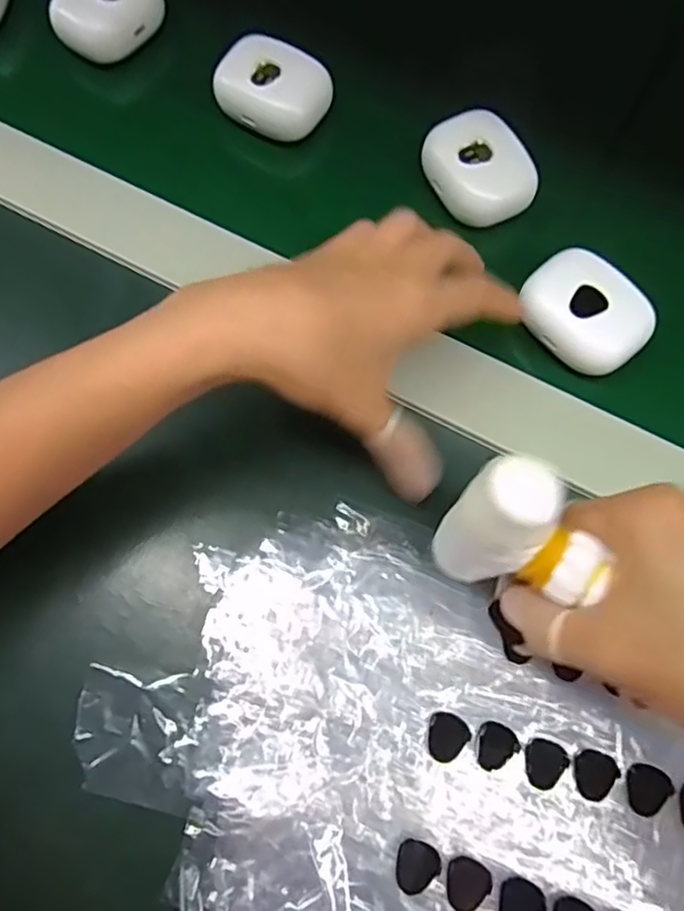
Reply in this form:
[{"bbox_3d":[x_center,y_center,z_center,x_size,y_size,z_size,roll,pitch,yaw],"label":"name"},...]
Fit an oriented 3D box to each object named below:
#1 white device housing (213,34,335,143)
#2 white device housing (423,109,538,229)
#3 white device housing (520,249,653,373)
[{"bbox_3d":[-0.037,-0.196,0.353,0.053,0.023,0.044,33,73,10],"label":"white device housing"},{"bbox_3d":[0.069,-0.146,0.336,0.045,0.021,0.053,-23,72,-9],"label":"white device housing"},{"bbox_3d":[0.113,-0.067,0.308,0.043,0.017,0.058,-43,76,-14],"label":"white device housing"}]

